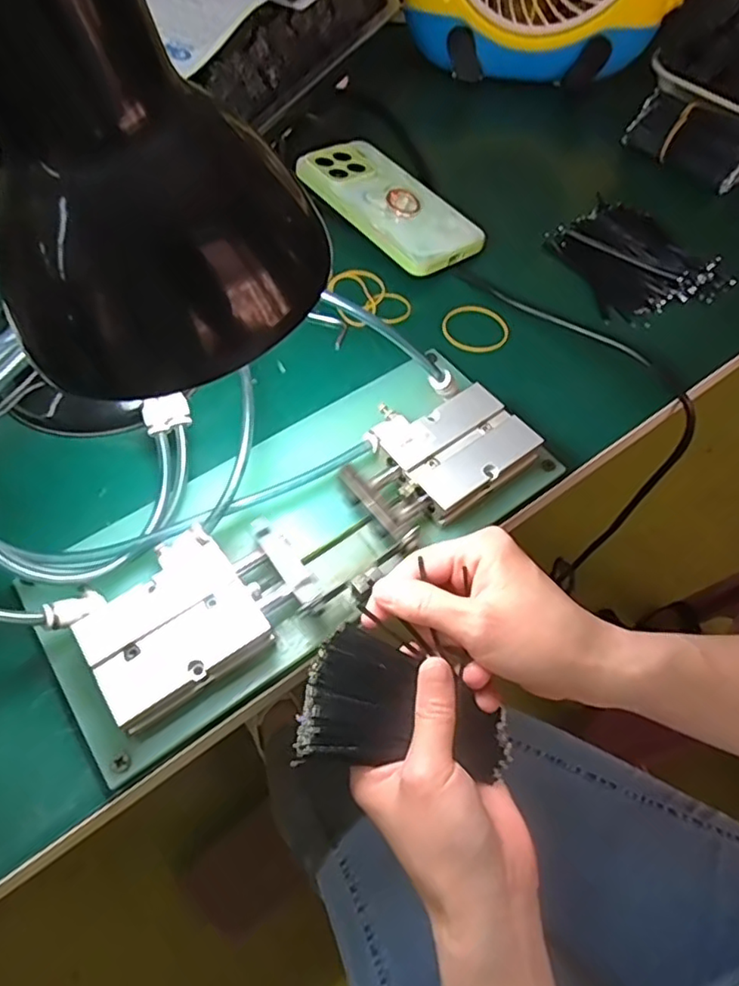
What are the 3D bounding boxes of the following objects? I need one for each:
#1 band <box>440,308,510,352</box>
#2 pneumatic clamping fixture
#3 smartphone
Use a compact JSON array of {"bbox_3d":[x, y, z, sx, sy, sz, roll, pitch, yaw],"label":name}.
[{"bbox_3d":[0.074,-0.115,0.420,0.046,0.004,0.043,1,60,-2],"label":"band"},{"bbox_3d":[-0.031,0.016,0.314,0.268,0.032,0.104,-32,66,-19],"label":"pneumatic clamping fixture"},{"bbox_3d":[0.015,-0.224,0.462,0.073,0.017,0.149,-35,67,-20],"label":"smartphone"}]

